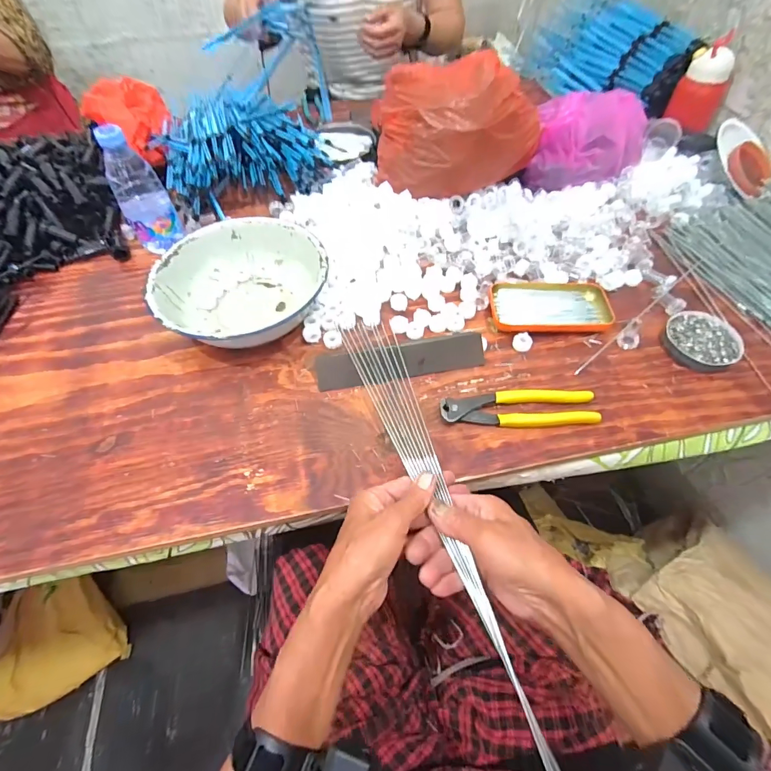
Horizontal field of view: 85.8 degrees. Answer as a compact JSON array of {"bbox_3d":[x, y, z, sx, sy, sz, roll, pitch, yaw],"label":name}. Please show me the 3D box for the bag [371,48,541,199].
[{"bbox_3d":[0.094,-0.361,0.601,0.248,0.153,0.141,12,56,10],"label":"bag"}]

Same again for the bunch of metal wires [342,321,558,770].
[{"bbox_3d":[0.048,0.104,0.379,0.053,0.019,0.444,-17,59,-9],"label":"bunch of metal wires"}]

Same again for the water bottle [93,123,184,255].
[{"bbox_3d":[-0.335,-0.262,0.571,0.052,0.157,0.059,7,55,7],"label":"water bottle"}]

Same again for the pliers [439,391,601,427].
[{"bbox_3d":[0.143,0.024,0.449,0.164,0.014,0.039,0,55,1],"label":"pliers"}]

